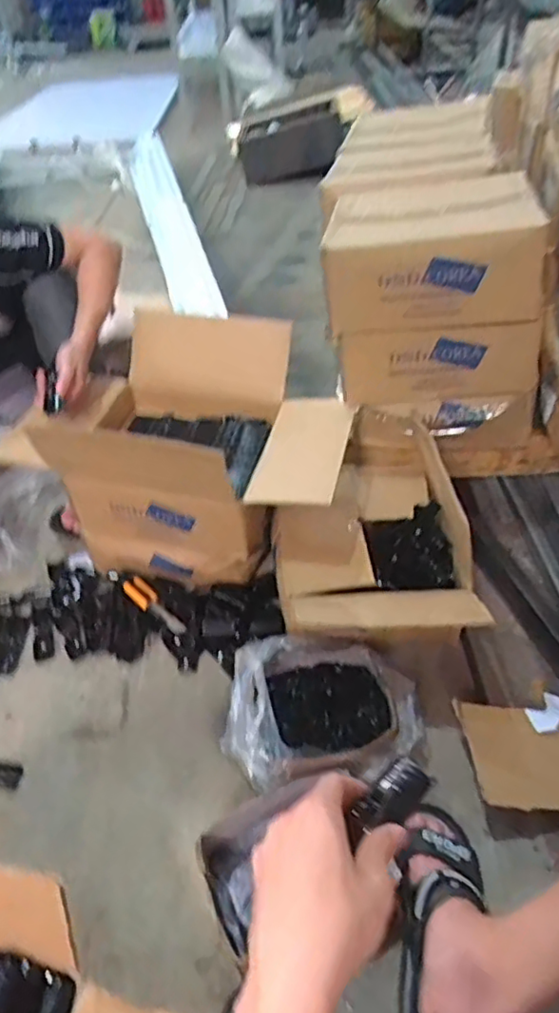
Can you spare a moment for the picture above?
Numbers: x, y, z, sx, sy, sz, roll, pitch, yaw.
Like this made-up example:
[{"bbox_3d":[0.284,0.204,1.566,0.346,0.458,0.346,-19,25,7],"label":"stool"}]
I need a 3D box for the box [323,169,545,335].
[{"bbox_3d":[0.235,-0.435,1.005,0.313,0.153,0.352,1,43,6],"label":"box"}]

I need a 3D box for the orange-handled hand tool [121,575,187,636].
[{"bbox_3d":[-0.218,0.171,1.064,0.036,0.015,0.157,-36,51,-29],"label":"orange-handled hand tool"}]

